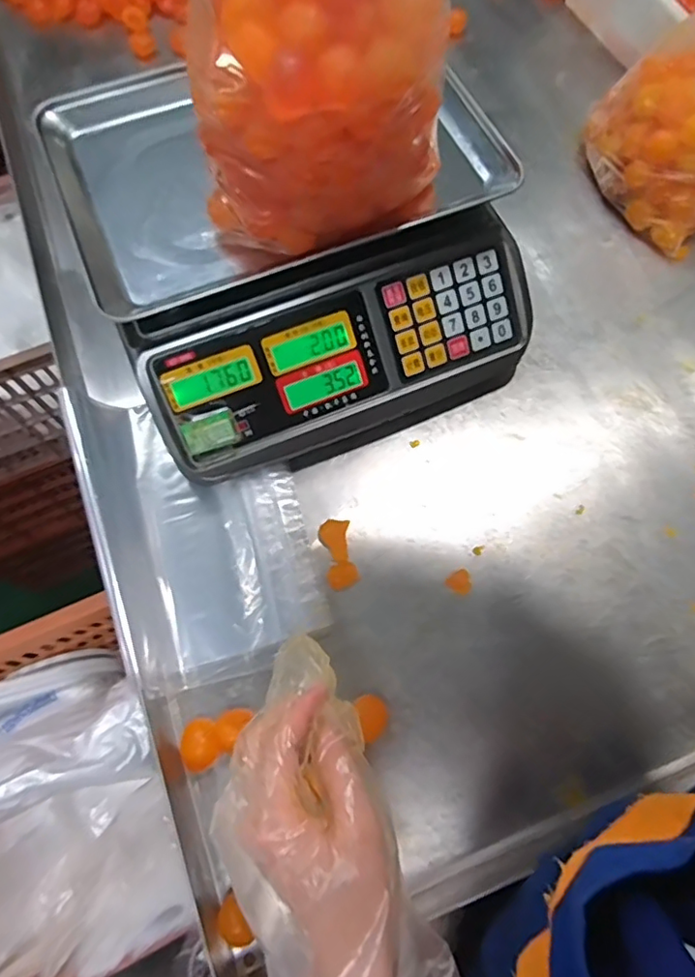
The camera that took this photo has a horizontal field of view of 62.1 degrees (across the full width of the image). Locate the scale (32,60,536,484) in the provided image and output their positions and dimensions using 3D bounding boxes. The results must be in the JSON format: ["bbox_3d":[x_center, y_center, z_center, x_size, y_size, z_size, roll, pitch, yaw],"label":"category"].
[{"bbox_3d":[-0.041,-0.204,0.503,0.336,0.138,0.314,-20,71,-8],"label":"scale"}]

